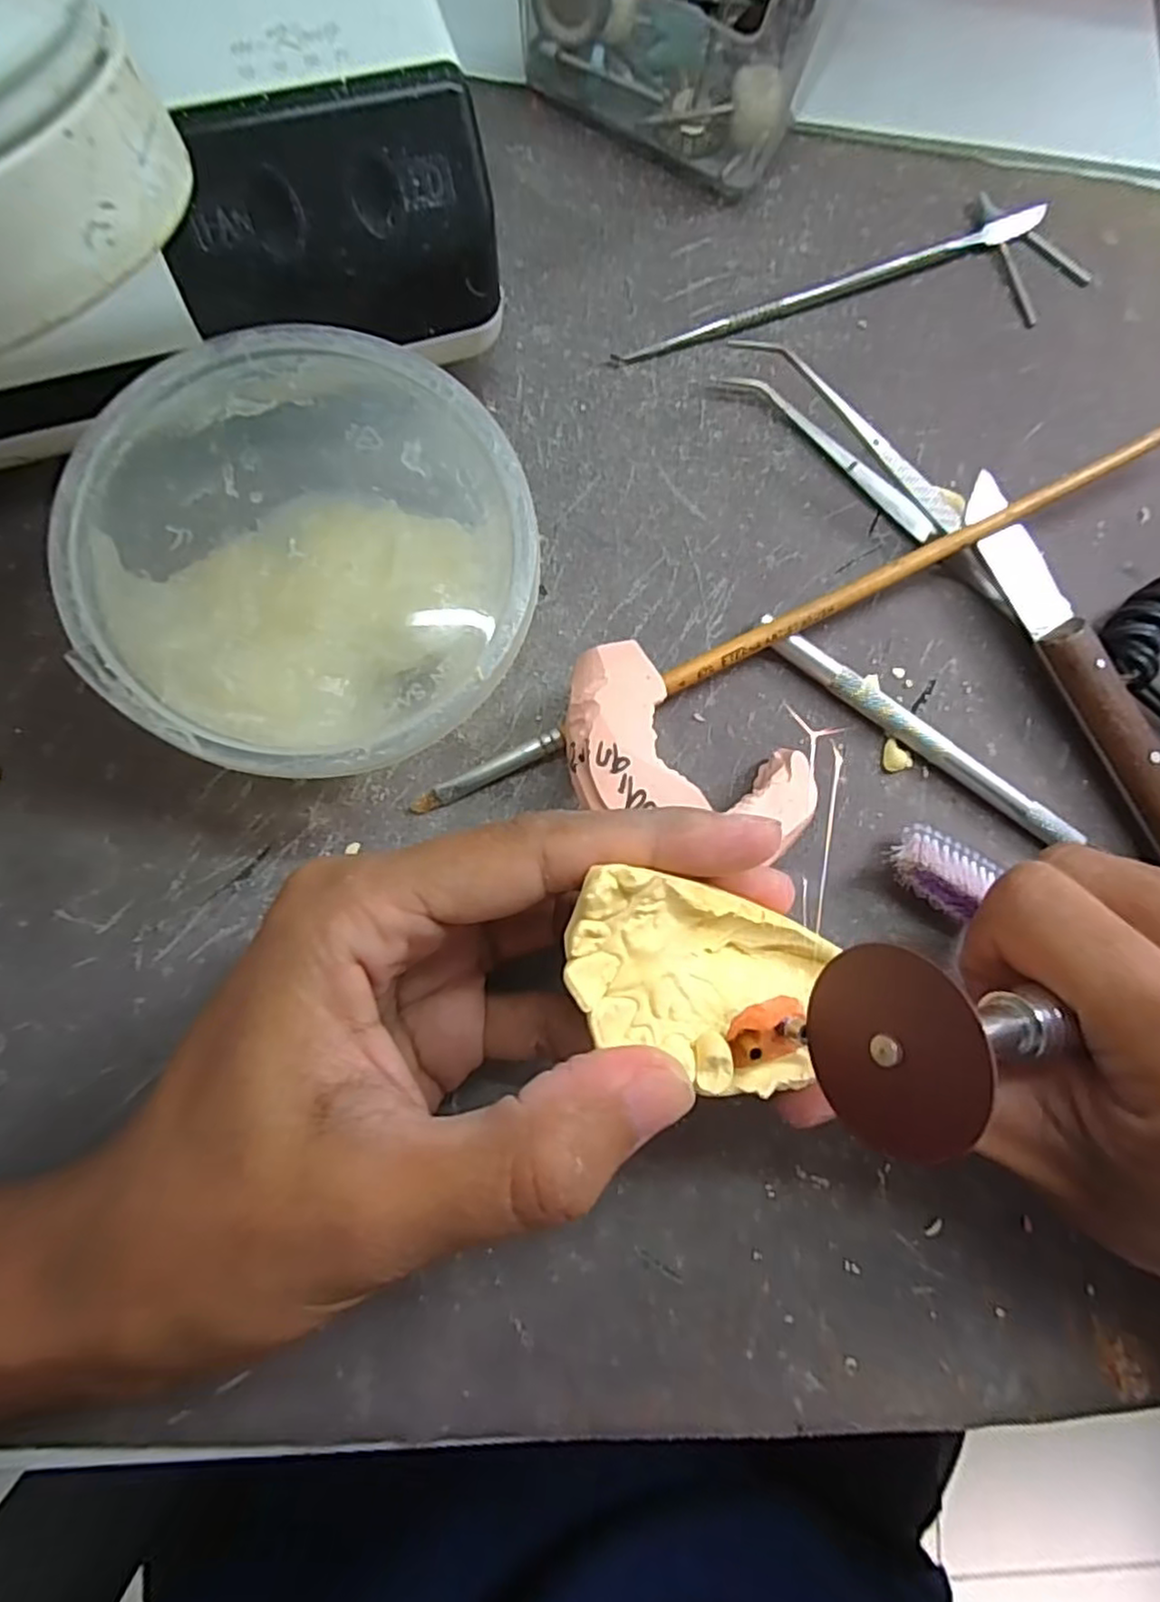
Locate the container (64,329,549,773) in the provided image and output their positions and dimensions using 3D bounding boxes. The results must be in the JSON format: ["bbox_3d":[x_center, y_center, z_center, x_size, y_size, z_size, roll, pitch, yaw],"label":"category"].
[{"bbox_3d":[-0.064,-0.056,0.177,0.100,0.044,0.101,1,83,-6],"label":"container"}]

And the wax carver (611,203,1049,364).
[{"bbox_3d":[0.085,-0.166,0.226,0.157,0.005,0.008,-24,86,-8],"label":"wax carver"}]

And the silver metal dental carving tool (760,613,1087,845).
[{"bbox_3d":[0.099,-0.020,0.208,0.110,0.009,0.007,35,81,-1],"label":"silver metal dental carving tool"}]

